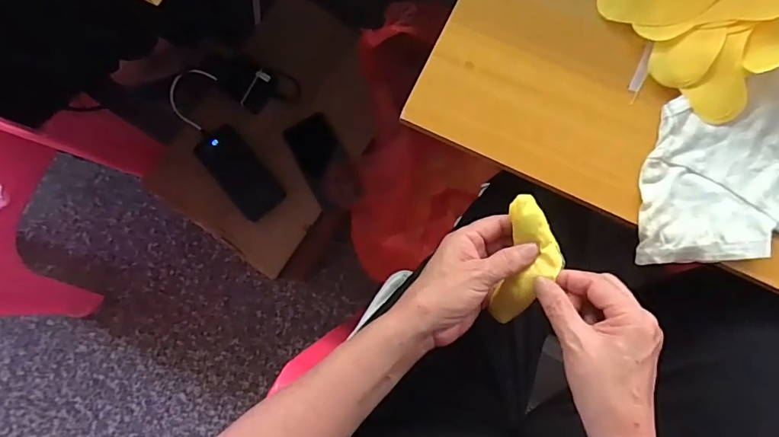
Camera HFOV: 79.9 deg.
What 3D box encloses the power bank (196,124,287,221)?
[{"bbox_3d":[-0.243,-0.076,0.749,0.075,0.012,0.154,-38,82,-3],"label":"power bank"}]

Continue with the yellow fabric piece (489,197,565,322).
[{"bbox_3d":[0.113,0.039,0.381,0.041,0.039,0.107,13,99,4],"label":"yellow fabric piece"}]

